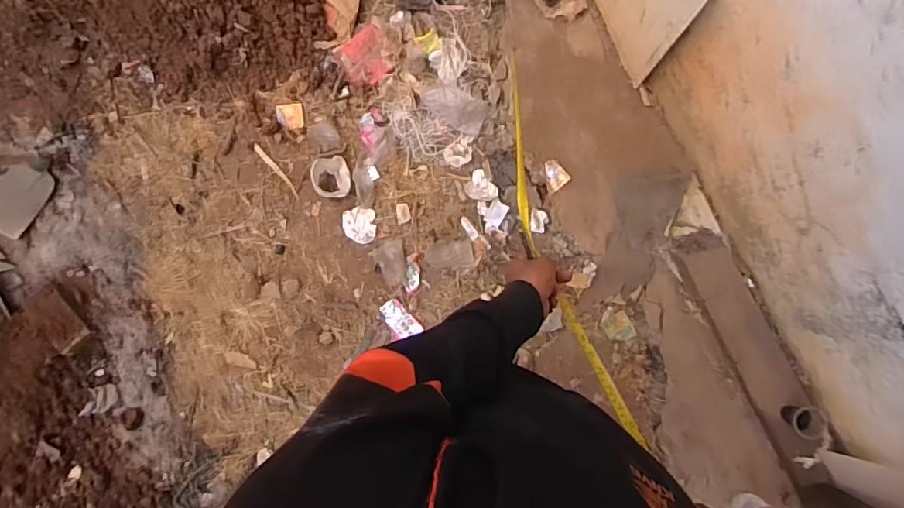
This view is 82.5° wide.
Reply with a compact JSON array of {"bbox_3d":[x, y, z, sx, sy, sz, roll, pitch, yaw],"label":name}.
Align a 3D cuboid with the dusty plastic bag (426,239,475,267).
[{"bbox_3d":[-0.006,0.000,1.522,0.139,0.008,0.083,-3,85,4],"label":"dusty plastic bag"}]

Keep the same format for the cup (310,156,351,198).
[{"bbox_3d":[-0.363,-0.232,1.548,0.108,0.053,0.126,-5,85,3],"label":"cup"}]

